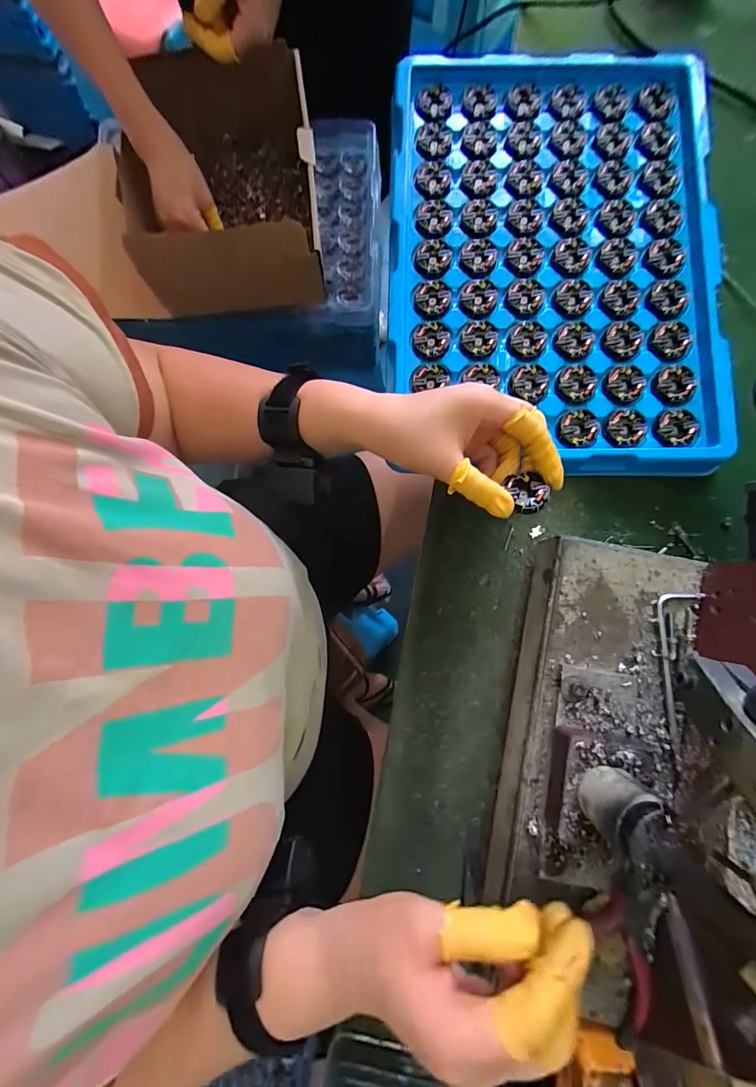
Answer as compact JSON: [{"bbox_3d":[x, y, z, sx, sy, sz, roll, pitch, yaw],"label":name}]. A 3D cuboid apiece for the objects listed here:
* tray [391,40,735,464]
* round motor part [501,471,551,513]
[{"bbox_3d":[0.152,-0.248,0.341,0.279,0.031,0.373,1,83,1],"label":"tray"},{"bbox_3d":[0.102,-0.034,0.272,0.026,0.012,0.028,0,80,0],"label":"round motor part"}]

